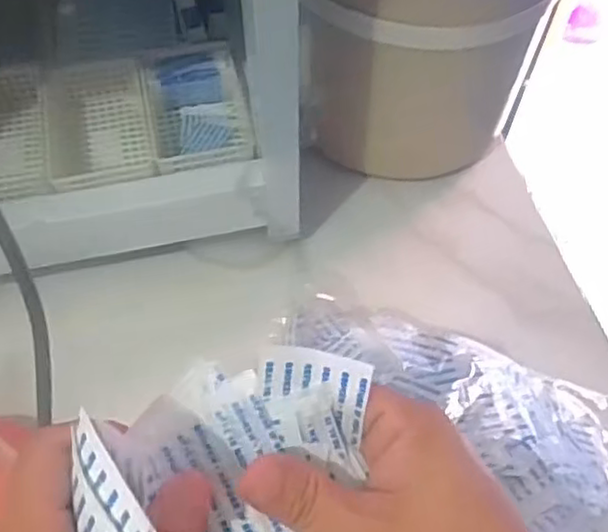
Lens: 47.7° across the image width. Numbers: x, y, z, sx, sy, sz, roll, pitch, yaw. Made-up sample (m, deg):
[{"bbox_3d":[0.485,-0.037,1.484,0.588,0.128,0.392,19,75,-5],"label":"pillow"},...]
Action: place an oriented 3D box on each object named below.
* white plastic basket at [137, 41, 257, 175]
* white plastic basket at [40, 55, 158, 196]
[{"bbox_3d":[-0.083,-0.120,0.550,0.078,0.043,0.121,-11,59,-6],"label":"white plastic basket"},{"bbox_3d":[-0.160,-0.110,0.540,0.079,0.043,0.134,-12,59,-7],"label":"white plastic basket"}]

